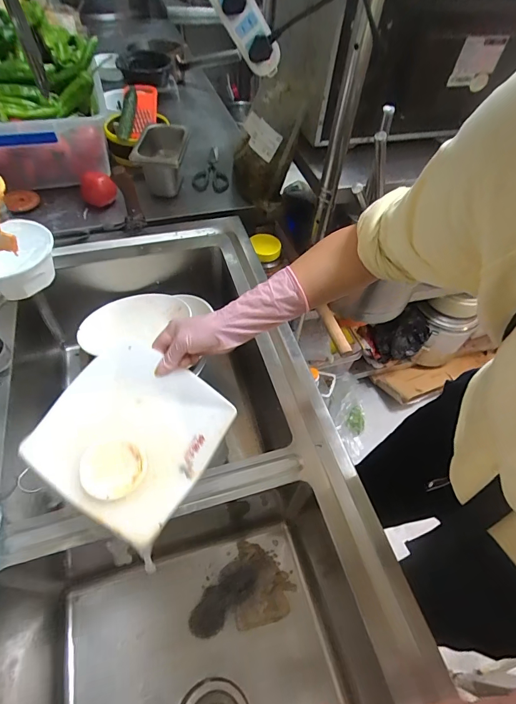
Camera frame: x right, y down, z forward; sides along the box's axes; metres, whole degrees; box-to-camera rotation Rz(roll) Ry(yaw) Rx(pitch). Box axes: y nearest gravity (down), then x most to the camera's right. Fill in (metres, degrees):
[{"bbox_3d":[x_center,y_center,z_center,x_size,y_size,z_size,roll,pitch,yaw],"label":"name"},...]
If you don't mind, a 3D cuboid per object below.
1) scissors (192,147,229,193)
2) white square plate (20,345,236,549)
[{"bbox_3d":[-0.131,-0.492,0.992,0.087,0.019,0.223,-4,54,-8],"label":"scissors"},{"bbox_3d":[-0.158,0.099,0.472,0.199,0.020,0.196,33,68,9],"label":"white square plate"}]

